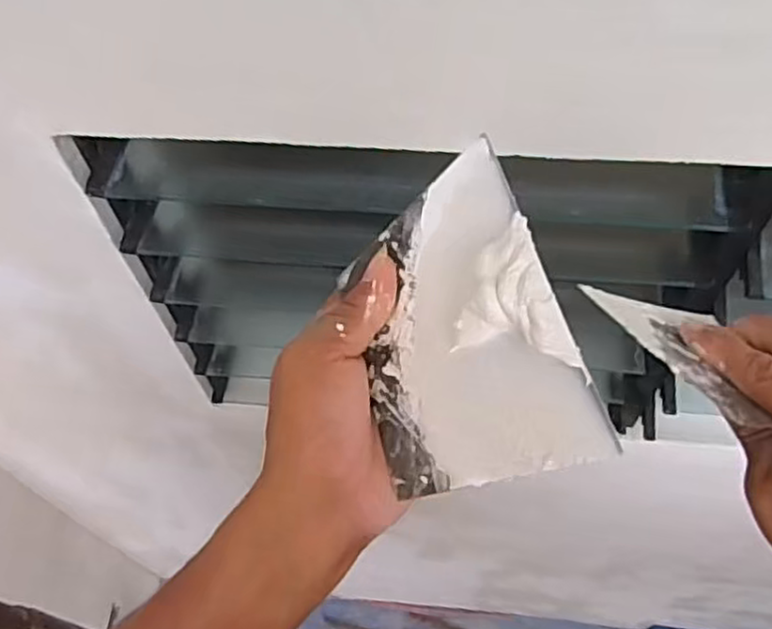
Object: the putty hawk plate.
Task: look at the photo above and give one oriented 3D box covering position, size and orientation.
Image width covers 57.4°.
[{"bbox_3d":[0.026,0.006,0.295,0.094,0.013,0.138,-34,57,30],"label":"putty hawk plate"}]

